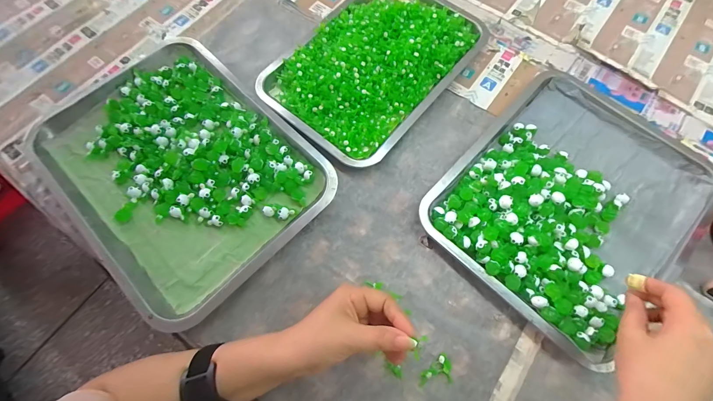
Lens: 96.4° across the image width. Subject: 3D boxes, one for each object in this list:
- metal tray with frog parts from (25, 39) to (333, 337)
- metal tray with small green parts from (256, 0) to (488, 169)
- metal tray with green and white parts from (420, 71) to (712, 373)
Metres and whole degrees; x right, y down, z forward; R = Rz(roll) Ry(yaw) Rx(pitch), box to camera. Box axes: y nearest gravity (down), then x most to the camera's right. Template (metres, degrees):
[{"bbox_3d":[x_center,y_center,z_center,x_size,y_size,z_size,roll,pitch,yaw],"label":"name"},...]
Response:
[{"bbox_3d":[-0.237,-0.056,0.408,0.371,0.026,0.264,43,77,14],"label":"metal tray with frog parts"},{"bbox_3d":[0.026,-0.206,0.457,0.213,0.038,0.308,38,76,13],"label":"metal tray with small green parts"},{"bbox_3d":[0.268,-0.014,0.388,0.253,0.034,0.329,42,77,14],"label":"metal tray with green and white parts"}]

